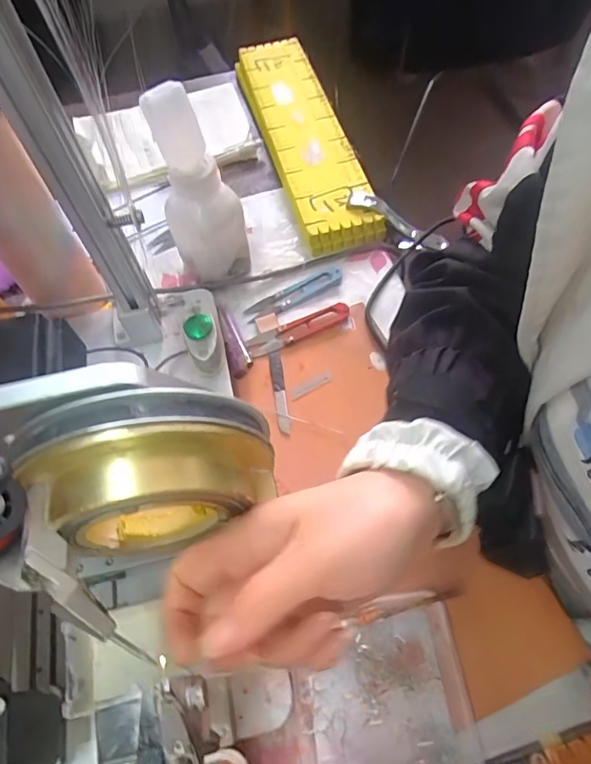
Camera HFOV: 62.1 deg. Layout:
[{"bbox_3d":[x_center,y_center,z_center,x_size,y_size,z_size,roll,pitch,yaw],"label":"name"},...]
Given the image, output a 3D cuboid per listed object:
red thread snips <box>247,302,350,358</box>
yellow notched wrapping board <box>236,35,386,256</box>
[{"bbox_3d":[0.002,-0.051,0.451,0.096,0.012,0.025,-20,61,-8],"label":"red thread snips"},{"bbox_3d":[0.008,-0.288,0.572,0.090,0.033,0.345,-15,61,-5],"label":"yellow notched wrapping board"}]

